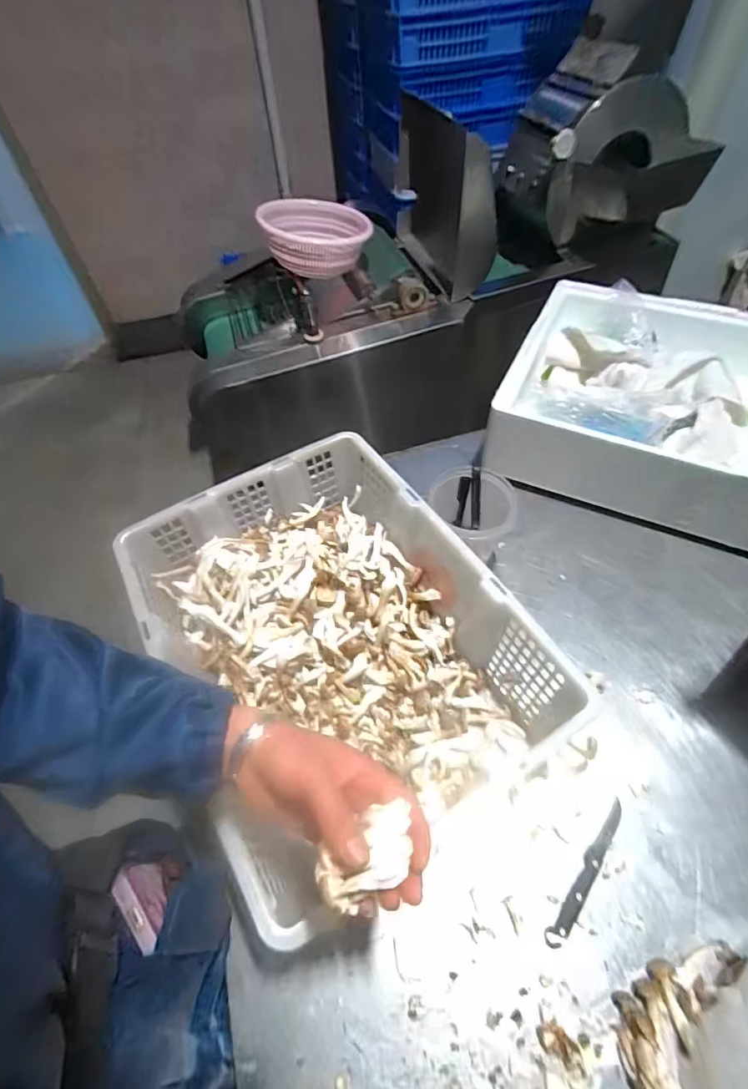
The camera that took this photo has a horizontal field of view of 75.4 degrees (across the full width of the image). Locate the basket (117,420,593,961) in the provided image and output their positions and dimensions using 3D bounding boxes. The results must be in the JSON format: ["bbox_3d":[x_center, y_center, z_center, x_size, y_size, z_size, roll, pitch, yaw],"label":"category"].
[{"bbox_3d":[-0.045,0.116,0.596,0.351,0.176,0.471,-29,57,-17],"label":"basket"}]

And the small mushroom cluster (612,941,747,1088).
[{"bbox_3d":[0.274,0.411,0.432,0.151,0.030,0.067,-36,59,-21],"label":"small mushroom cluster"}]

